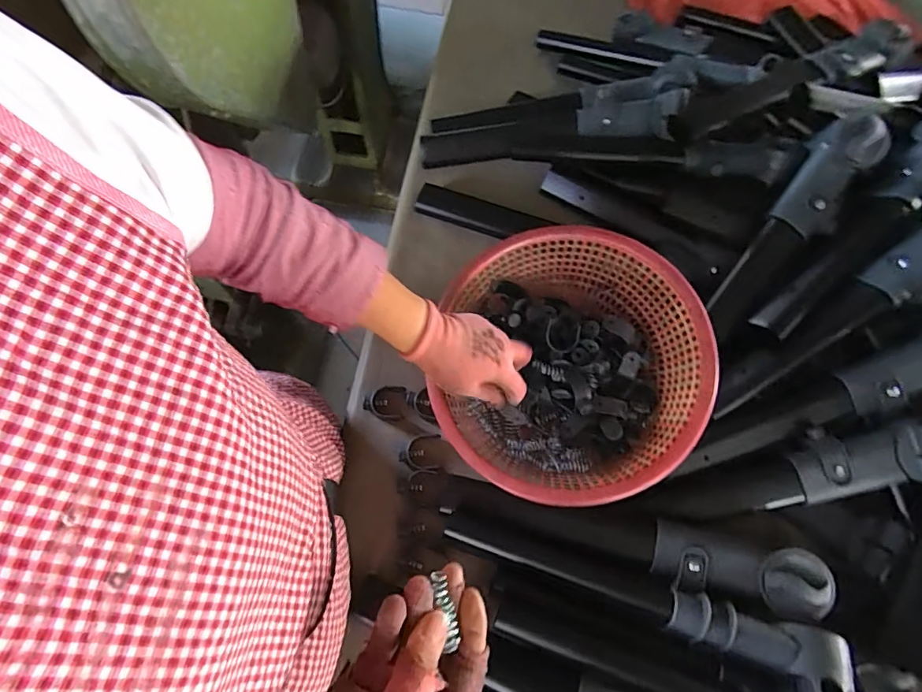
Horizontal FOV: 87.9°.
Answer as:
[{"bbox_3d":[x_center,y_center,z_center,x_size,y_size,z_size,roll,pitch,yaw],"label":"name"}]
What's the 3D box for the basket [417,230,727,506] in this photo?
[{"bbox_3d":[0.123,0.023,0.540,0.274,0.111,0.286,1,69,-2],"label":"basket"}]

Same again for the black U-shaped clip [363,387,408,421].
[{"bbox_3d":[-0.094,0.068,0.594,0.048,0.009,0.040,8,69,1],"label":"black U-shaped clip"}]

